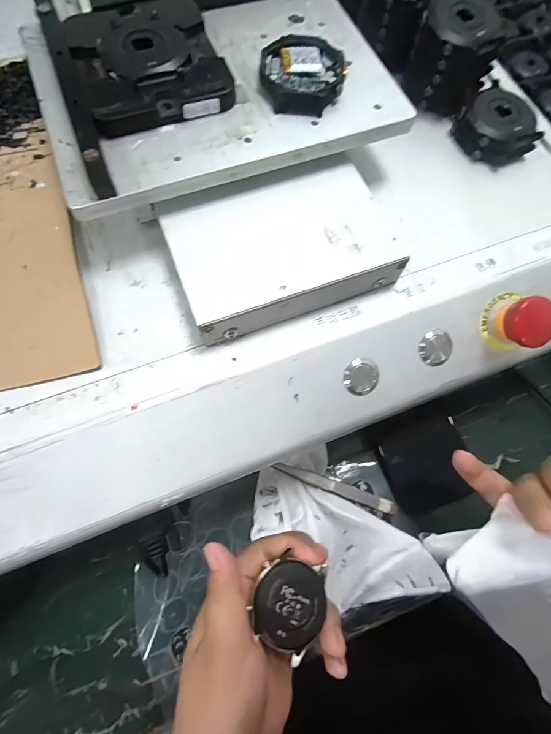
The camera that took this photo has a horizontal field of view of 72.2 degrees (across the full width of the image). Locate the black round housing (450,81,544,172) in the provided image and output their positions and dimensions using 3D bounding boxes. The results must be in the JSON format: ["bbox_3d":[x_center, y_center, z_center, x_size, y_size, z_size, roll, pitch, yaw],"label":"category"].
[{"bbox_3d":[0.152,-0.163,0.258,0.045,0.019,0.051,-40,76,-15],"label":"black round housing"}]

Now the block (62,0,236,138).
[{"bbox_3d":[-0.073,-0.177,0.216,0.078,0.013,0.090,-19,73,-9],"label":"block"}]

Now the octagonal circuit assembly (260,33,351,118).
[{"bbox_3d":[0.016,-0.170,0.219,0.049,0.009,0.052,6,71,-1],"label":"octagonal circuit assembly"}]

